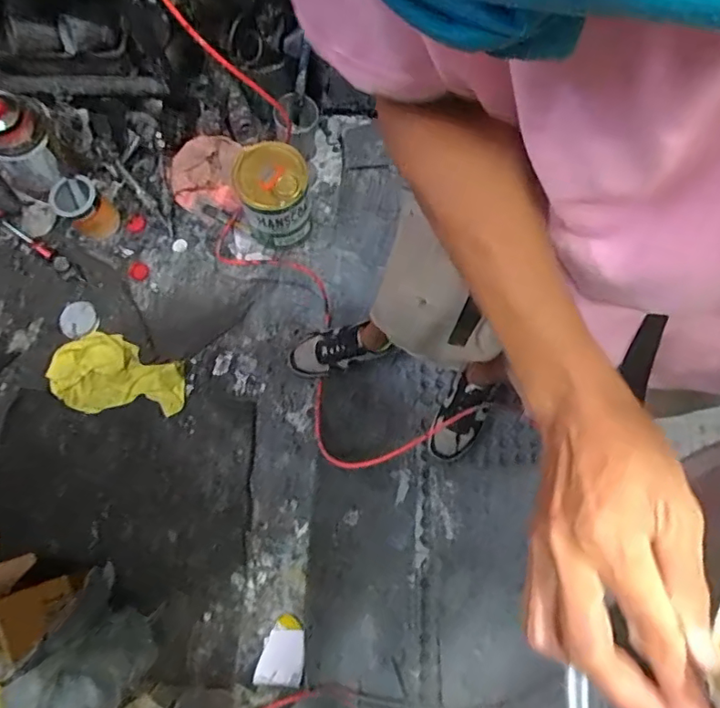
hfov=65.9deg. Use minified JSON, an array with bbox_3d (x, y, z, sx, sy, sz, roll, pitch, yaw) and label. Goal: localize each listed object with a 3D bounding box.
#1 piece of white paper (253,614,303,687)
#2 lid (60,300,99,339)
[{"bbox_3d":[-0.162,0.612,1.148,0.090,0.018,0.128,7,76,3],"label":"piece of white paper"},{"bbox_3d":[-0.689,-0.084,1.363,0.085,0.017,0.089,1,86,-10],"label":"lid"}]

